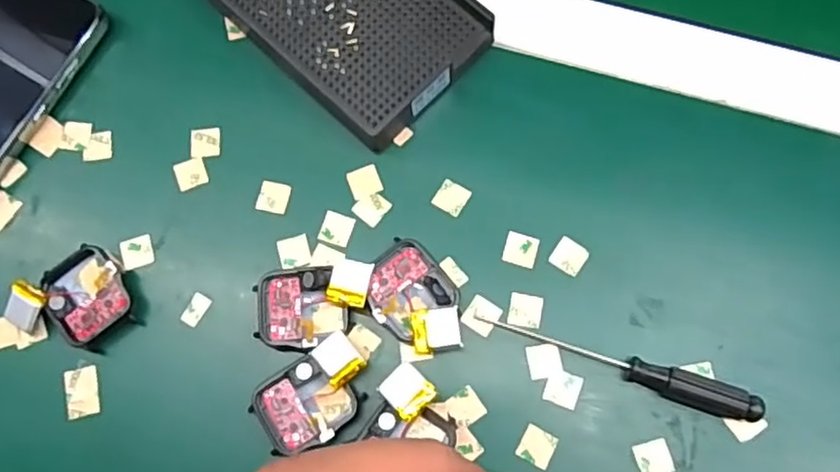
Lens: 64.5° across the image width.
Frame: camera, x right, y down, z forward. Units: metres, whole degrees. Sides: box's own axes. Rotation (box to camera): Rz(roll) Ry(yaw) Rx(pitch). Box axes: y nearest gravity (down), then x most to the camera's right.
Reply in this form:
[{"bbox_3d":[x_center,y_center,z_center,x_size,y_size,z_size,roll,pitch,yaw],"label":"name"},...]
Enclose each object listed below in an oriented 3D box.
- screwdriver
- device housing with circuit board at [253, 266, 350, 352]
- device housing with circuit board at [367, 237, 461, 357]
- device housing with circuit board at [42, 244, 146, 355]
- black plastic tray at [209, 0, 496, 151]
[{"bbox_3d":[0.090,0.060,0.308,0.128,0.014,0.014,18,76,6],"label":"screwdriver"},{"bbox_3d":[-0.057,0.034,0.320,0.042,0.016,0.041,-5,75,0],"label":"device housing with circuit board"},{"bbox_3d":[0.000,0.031,0.318,0.053,0.015,0.039,43,80,12],"label":"device housing with circuit board"},{"bbox_3d":[-0.162,0.031,0.327,0.039,0.012,0.047,-35,77,-8],"label":"device housing with circuit board"},{"bbox_3d":[-0.041,-0.122,0.357,0.139,0.024,0.091,43,80,12],"label":"black plastic tray"}]

